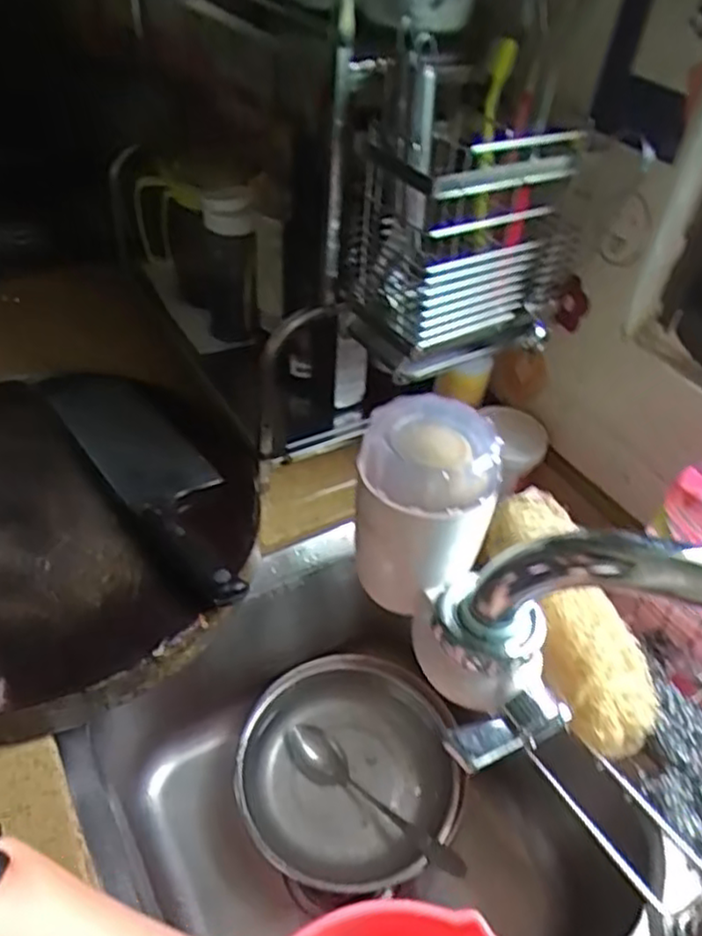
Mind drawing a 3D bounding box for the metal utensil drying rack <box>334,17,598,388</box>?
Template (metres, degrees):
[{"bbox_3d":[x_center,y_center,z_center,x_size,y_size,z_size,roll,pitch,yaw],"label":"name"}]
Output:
[{"bbox_3d":[0.070,-0.182,0.493,0.120,0.181,0.116,-21,50,-25],"label":"metal utensil drying rack"}]

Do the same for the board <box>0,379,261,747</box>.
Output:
[{"bbox_3d":[-0.251,0.049,0.555,0.336,0.036,0.333,3,44,-3],"label":"board"}]

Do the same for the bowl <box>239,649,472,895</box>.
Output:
[{"bbox_3d":[0.001,0.276,0.656,0.195,0.056,0.195,3,44,-3],"label":"bowl"}]

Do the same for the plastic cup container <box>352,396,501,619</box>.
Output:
[{"bbox_3d":[0.036,0.017,0.331,0.059,0.089,0.057,3,44,-3],"label":"plastic cup container"}]

